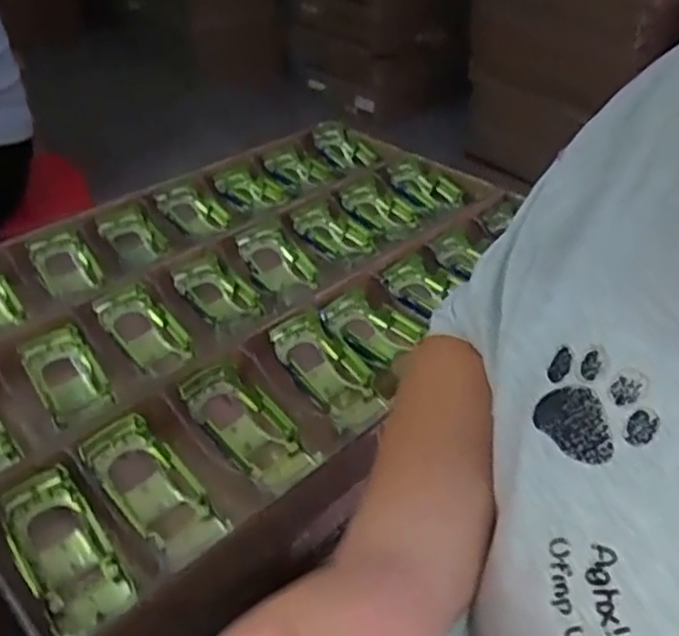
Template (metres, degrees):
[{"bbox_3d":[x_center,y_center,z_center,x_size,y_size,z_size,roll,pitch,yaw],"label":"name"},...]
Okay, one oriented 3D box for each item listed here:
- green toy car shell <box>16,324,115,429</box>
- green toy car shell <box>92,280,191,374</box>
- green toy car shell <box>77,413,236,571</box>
[{"bbox_3d":[-0.238,0.054,0.593,0.052,0.037,0.103,-23,45,-28],"label":"green toy car shell"},{"bbox_3d":[-0.186,0.011,0.639,0.106,0.026,0.049,43,52,20],"label":"green toy car shell"},{"bbox_3d":[-0.138,0.126,0.499,0.118,0.041,0.054,39,50,22],"label":"green toy car shell"}]

